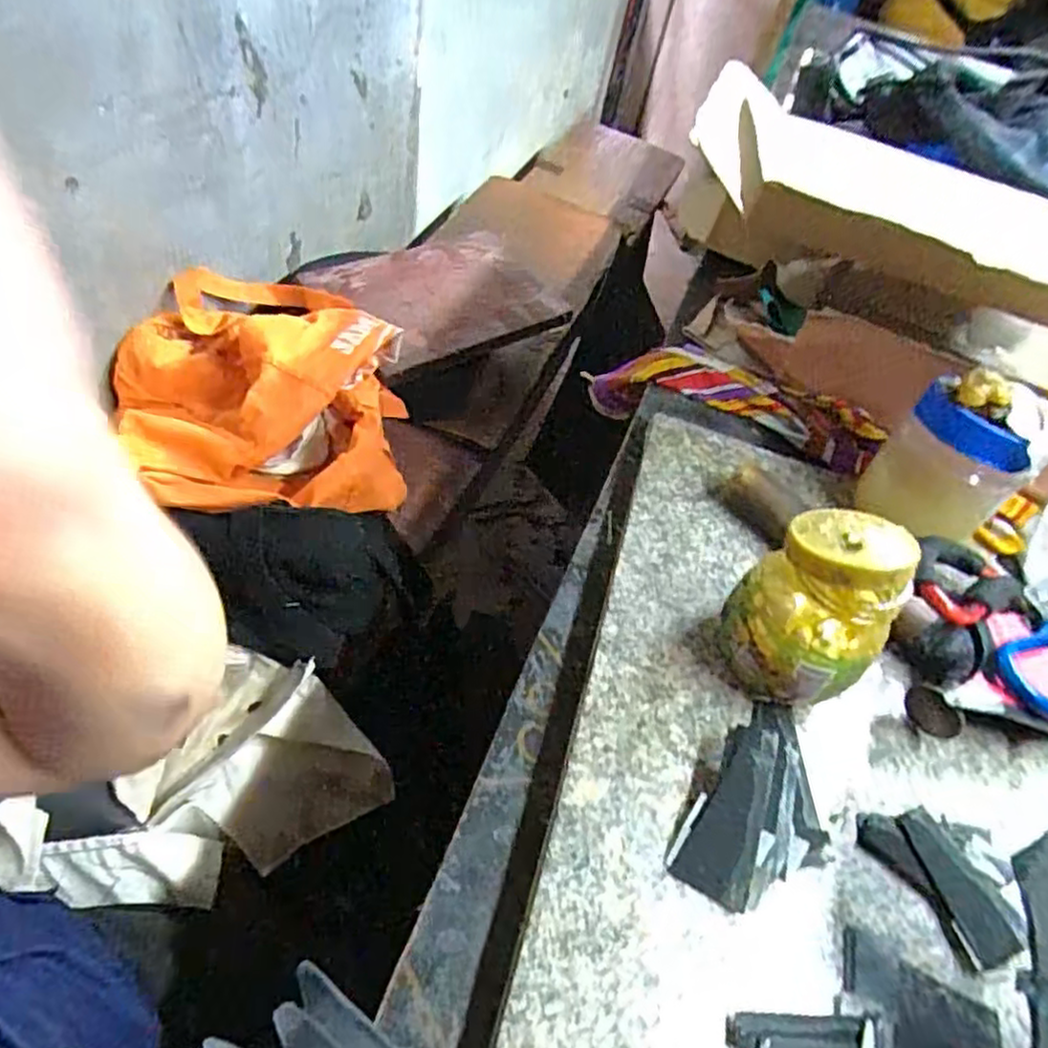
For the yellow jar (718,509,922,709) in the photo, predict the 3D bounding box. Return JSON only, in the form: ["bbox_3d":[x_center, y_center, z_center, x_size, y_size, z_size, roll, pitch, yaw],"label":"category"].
[{"bbox_3d":[0.142,0.044,0.343,0.061,0.099,0.065,6,51,-8],"label":"yellow jar"}]

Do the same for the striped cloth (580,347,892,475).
[{"bbox_3d":[0.160,-0.093,0.563,0.223,0.080,0.048,29,51,11],"label":"striped cloth"}]

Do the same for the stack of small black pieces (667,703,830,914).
[{"bbox_3d":[0.115,0.128,0.321,0.057,0.020,0.101,34,52,14],"label":"stack of small black pieces"}]

